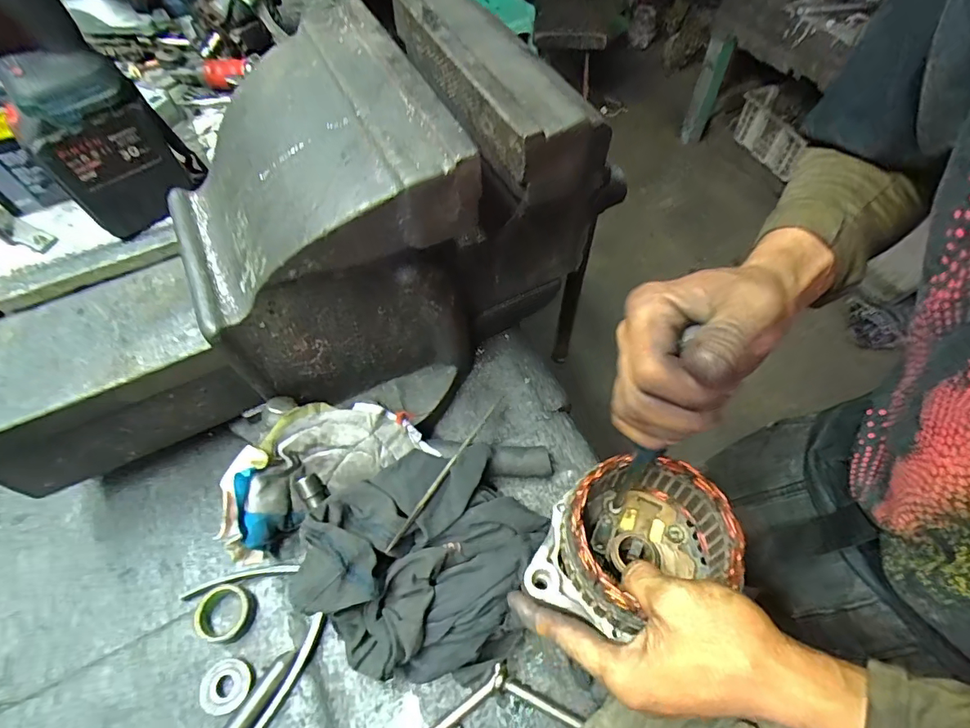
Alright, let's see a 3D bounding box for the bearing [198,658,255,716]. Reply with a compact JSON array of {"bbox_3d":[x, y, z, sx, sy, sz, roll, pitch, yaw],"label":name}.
[{"bbox_3d":[-0.191,0.240,0.354,0.037,0.012,0.034,0,57,0],"label":"bearing"}]

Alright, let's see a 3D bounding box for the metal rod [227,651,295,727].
[{"bbox_3d":[-0.174,0.261,0.345,0.015,0.016,0.099,30,62,18],"label":"metal rod"}]

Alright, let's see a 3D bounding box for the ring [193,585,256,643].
[{"bbox_3d":[-0.205,0.197,0.375,0.041,0.016,0.039,0,57,0],"label":"ring"}]

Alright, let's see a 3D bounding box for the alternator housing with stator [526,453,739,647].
[{"bbox_3d":[0.098,0.131,0.342,0.139,0.076,0.091,-18,59,-11],"label":"alternator housing with stator"}]

